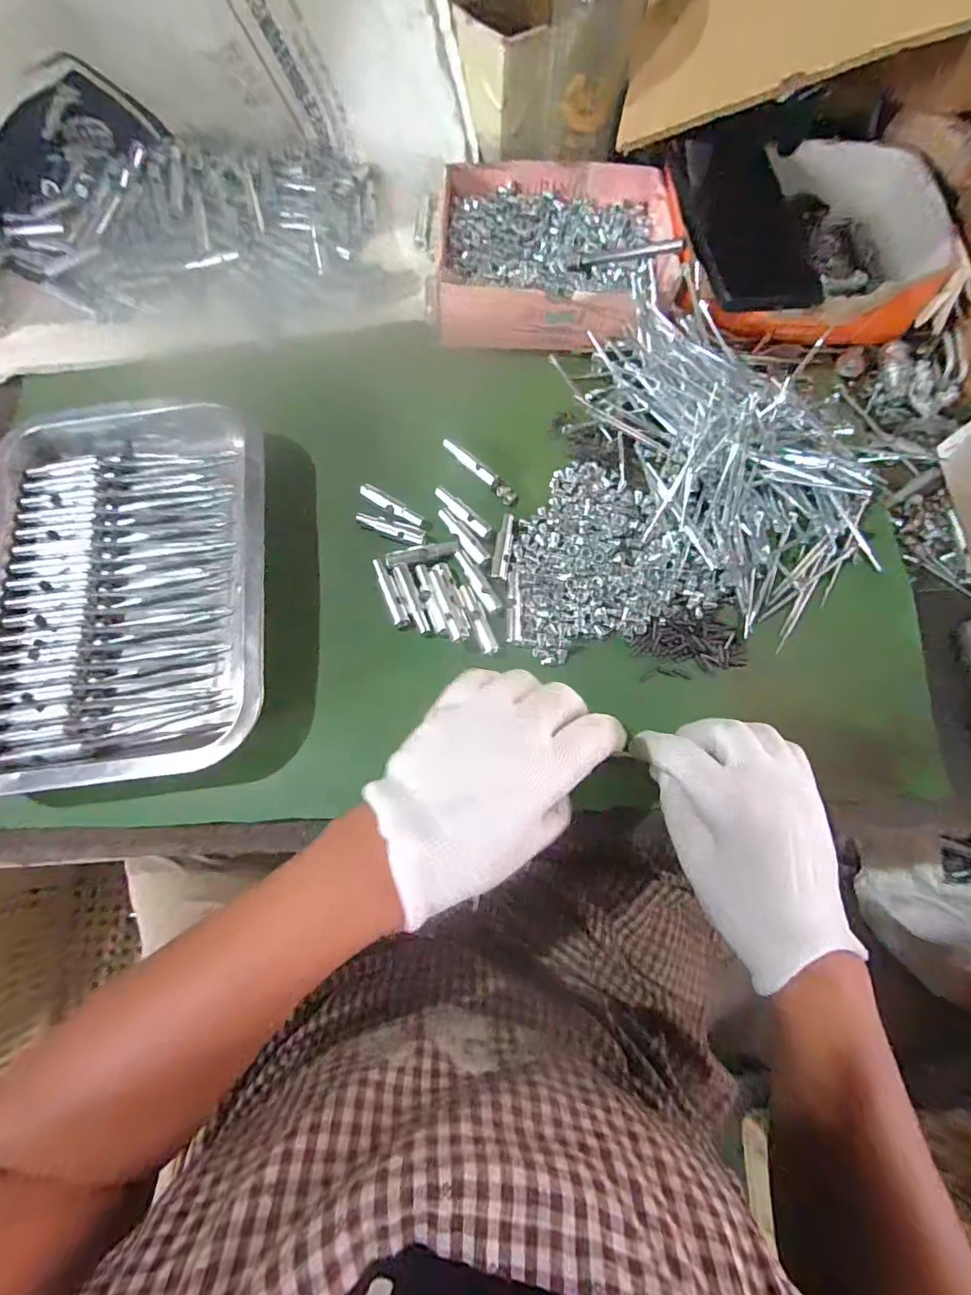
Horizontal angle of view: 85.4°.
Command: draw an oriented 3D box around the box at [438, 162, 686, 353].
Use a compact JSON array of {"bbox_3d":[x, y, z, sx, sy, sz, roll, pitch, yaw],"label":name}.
[{"bbox_3d":[0.053,-0.311,0.413,0.181,0.048,0.162,4,74,0],"label":"box"}]

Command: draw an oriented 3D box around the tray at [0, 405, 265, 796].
[{"bbox_3d":[-0.238,-0.046,0.345,0.187,0.041,0.266,-7,74,-3],"label":"tray"}]

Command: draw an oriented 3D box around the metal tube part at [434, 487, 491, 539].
[{"bbox_3d":[-0.016,-0.097,0.371,0.050,0.004,0.011,43,77,10],"label":"metal tube part"}]

